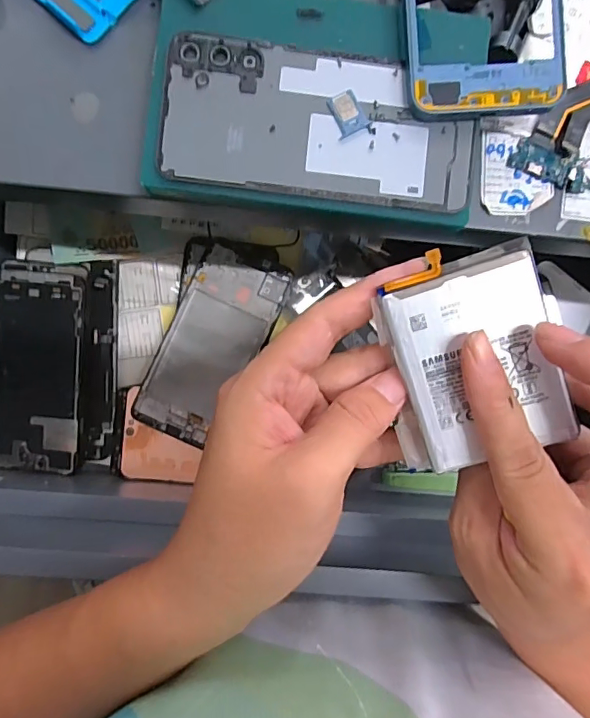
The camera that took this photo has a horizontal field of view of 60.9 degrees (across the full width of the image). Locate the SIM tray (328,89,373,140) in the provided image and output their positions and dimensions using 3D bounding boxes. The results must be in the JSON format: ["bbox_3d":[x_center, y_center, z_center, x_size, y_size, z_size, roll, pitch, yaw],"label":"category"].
[{"bbox_3d":[0.027,-0.122,0.248,0.016,0.004,0.021,-26,91,-3],"label":"SIM tray"}]

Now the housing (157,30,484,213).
[{"bbox_3d":[0.012,-0.117,0.249,0.153,0.004,0.069,6,90,-3],"label":"housing"}]

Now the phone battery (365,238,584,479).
[{"bbox_3d":[0.073,0.001,0.214,0.069,0.010,0.084,-16,95,9],"label":"phone battery"}]

